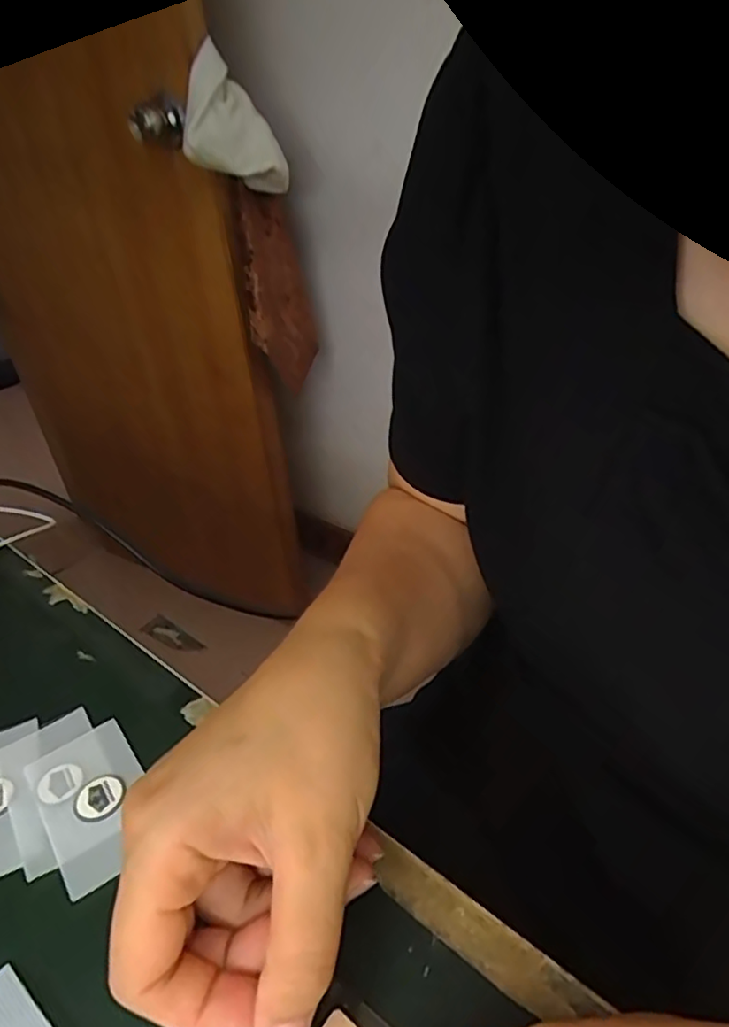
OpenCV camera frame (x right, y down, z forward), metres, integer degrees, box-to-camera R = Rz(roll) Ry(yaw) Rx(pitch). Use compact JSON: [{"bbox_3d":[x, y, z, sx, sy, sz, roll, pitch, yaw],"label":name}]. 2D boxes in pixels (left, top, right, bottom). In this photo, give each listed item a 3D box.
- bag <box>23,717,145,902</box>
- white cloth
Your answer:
[{"bbox_3d":[-0.113,0.118,0.253,0.041,0.004,0.070,-28,40,-29],"label":"bag"},{"bbox_3d":[-0.186,-0.540,0.868,0.053,0.181,0.130,-7,54,53],"label":"white cloth"}]

